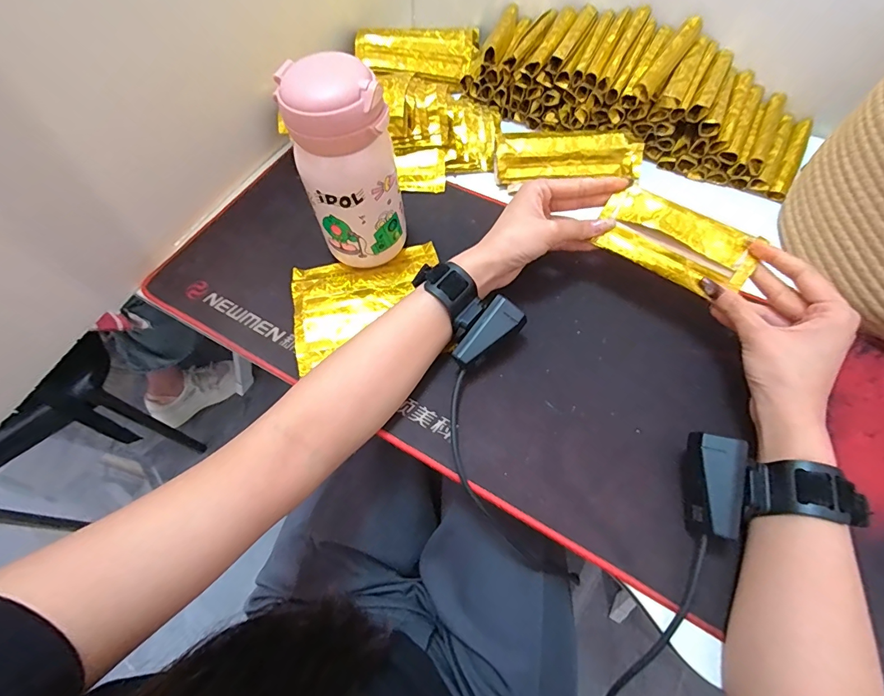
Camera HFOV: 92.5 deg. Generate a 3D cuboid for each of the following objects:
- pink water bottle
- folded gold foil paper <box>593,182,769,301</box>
[{"bbox_3d":[-0.082,-0.154,0.380,0.084,0.176,0.072,-16,62,-5],"label":"pink water bottle"},{"bbox_3d":[0.199,-0.093,0.366,0.123,0.010,0.060,34,99,18],"label":"folded gold foil paper"}]

